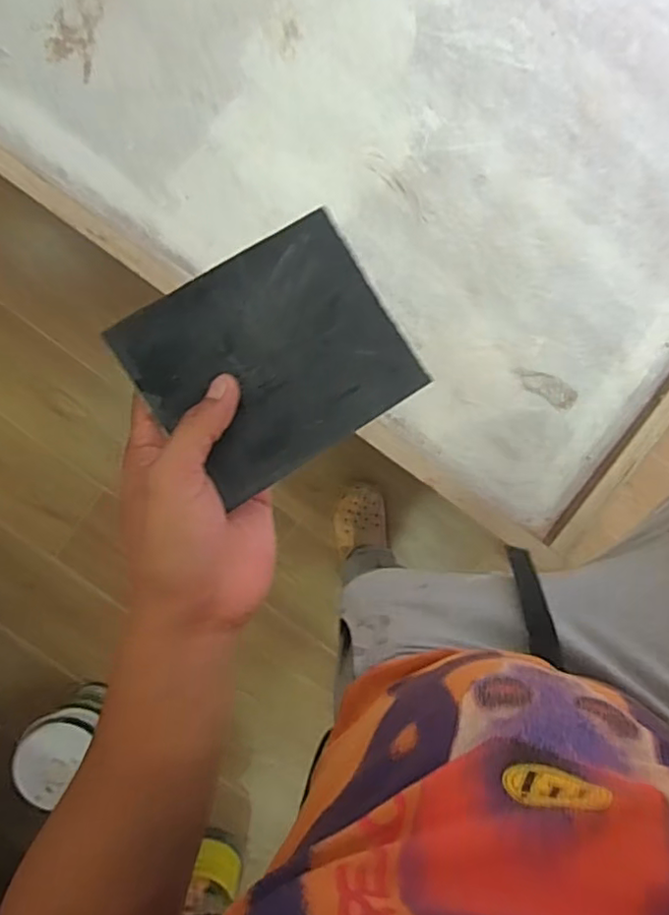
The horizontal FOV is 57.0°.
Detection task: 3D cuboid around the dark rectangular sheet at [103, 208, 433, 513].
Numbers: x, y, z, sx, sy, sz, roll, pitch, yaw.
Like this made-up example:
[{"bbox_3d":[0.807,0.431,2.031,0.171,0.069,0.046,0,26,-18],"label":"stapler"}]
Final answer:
[{"bbox_3d":[-0.032,-0.054,0.330,0.133,0.011,0.112,-33,94,-8],"label":"dark rectangular sheet"}]

